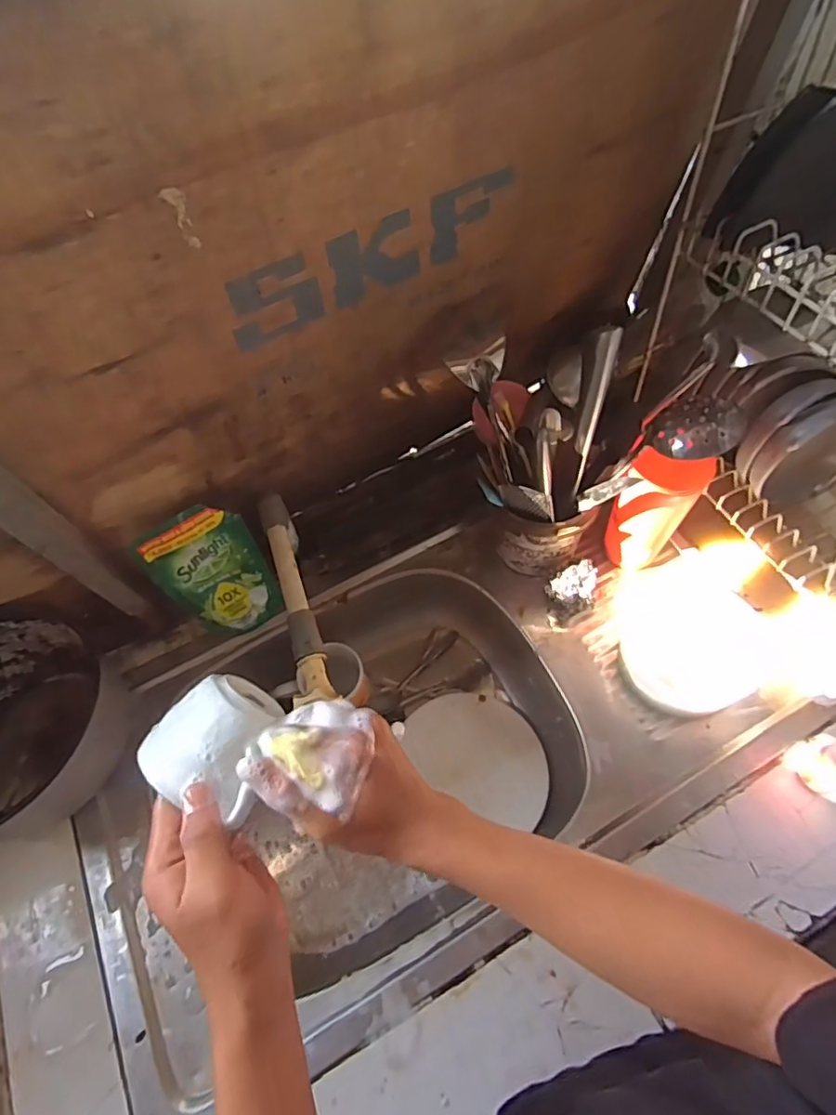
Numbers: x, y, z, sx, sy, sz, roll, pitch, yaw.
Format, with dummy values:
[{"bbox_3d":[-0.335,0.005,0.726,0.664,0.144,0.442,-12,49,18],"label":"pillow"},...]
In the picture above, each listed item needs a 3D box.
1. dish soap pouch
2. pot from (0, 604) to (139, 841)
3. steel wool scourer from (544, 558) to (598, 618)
[{"bbox_3d":[-0.235,0.021,0.662,0.110,0.174,0.024,-30,41,-12],"label":"dish soap pouch"},{"bbox_3d":[-0.444,0.185,0.622,0.197,0.135,0.233,25,63,18],"label":"pot"},{"bbox_3d":[0.188,0.039,0.699,0.060,0.055,0.060,11,60,11],"label":"steel wool scourer"}]

